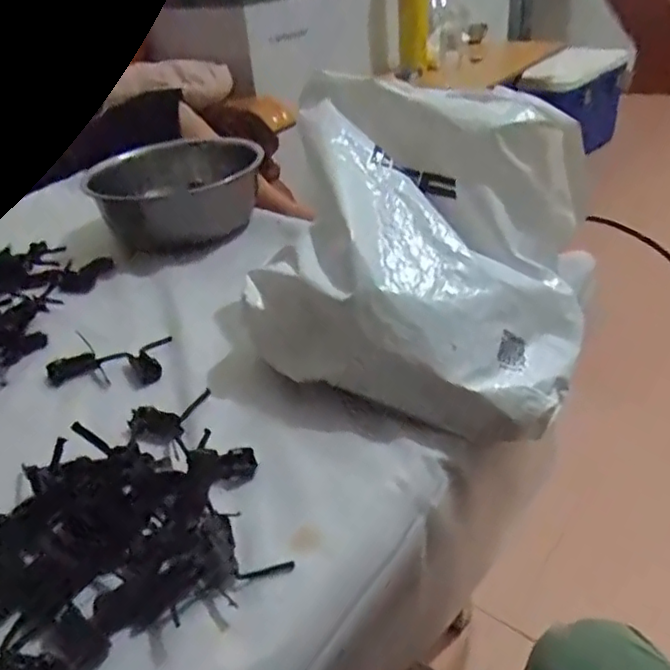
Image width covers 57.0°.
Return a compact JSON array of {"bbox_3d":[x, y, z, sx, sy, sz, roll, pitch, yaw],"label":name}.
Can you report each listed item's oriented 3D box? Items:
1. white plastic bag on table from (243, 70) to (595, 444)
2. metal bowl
[{"bbox_3d":[0.074,-0.083,0.551,0.281,0.199,0.256,9,36,21],"label":"white plastic bag on table"},{"bbox_3d":[-0.205,-0.214,0.871,0.217,0.077,0.223,10,36,23],"label":"metal bowl"}]

